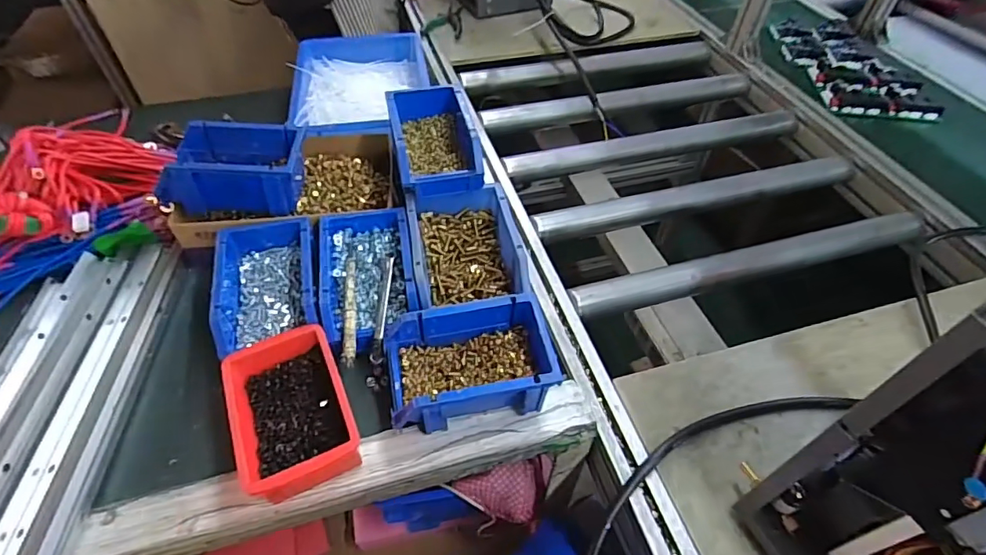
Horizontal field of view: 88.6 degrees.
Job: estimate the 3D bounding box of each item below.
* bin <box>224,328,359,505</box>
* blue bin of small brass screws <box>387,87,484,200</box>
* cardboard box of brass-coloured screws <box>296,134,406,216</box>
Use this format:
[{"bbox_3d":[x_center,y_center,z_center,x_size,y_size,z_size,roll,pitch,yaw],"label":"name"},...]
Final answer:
[{"bbox_3d":[-0.190,0.124,0.481,0.100,0.053,0.154,-20,53,-18],"label":"bin"},{"bbox_3d":[-0.076,-0.181,0.649,0.099,0.060,0.165,-10,51,-10],"label":"blue bin of small brass screws"},{"bbox_3d":[-0.200,-0.139,0.689,0.127,0.057,0.171,-9,51,-10],"label":"cardboard box of brass-coloured screws"}]

